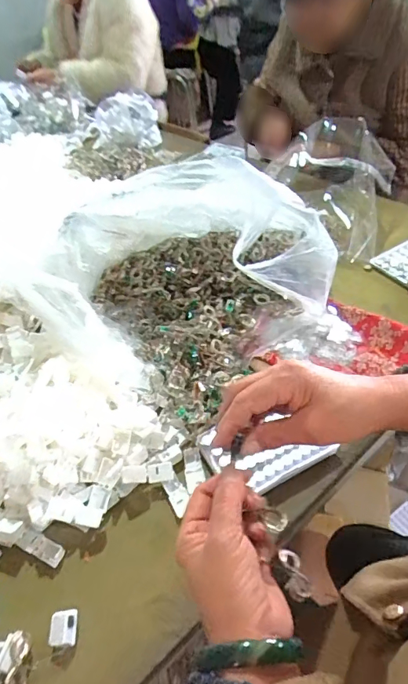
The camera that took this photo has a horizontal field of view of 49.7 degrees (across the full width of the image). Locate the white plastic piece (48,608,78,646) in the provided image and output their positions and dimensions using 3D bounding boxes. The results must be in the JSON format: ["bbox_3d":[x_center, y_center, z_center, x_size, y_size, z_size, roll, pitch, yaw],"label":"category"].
[{"bbox_3d":[-0.124,0.250,0.386,0.024,0.009,0.027,-8,45,1],"label":"white plastic piece"}]

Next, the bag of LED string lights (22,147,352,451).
[{"bbox_3d":[0.012,-0.093,0.576,0.349,0.147,0.369,29,55,31],"label":"bag of LED string lights"}]

